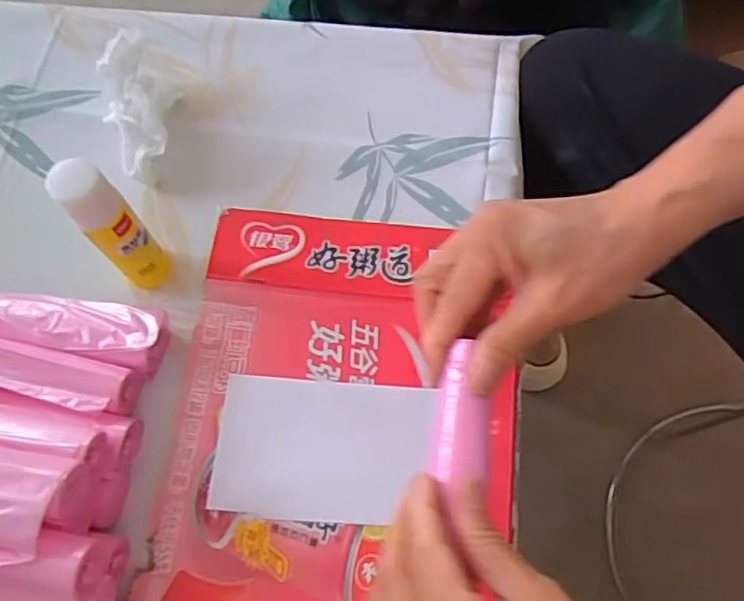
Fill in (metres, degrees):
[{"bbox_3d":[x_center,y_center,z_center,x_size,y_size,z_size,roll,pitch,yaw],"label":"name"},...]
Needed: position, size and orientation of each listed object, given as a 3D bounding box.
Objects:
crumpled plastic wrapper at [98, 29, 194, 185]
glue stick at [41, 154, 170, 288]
[{"bbox_3d":[-0.161,-0.143,0.441,0.058,0.045,0.118,-9,69,-2],"label":"crumpled plastic wrapper"},{"bbox_3d":[-0.147,-0.041,0.365,0.028,0.106,0.028,-1,69,1],"label":"glue stick"}]

